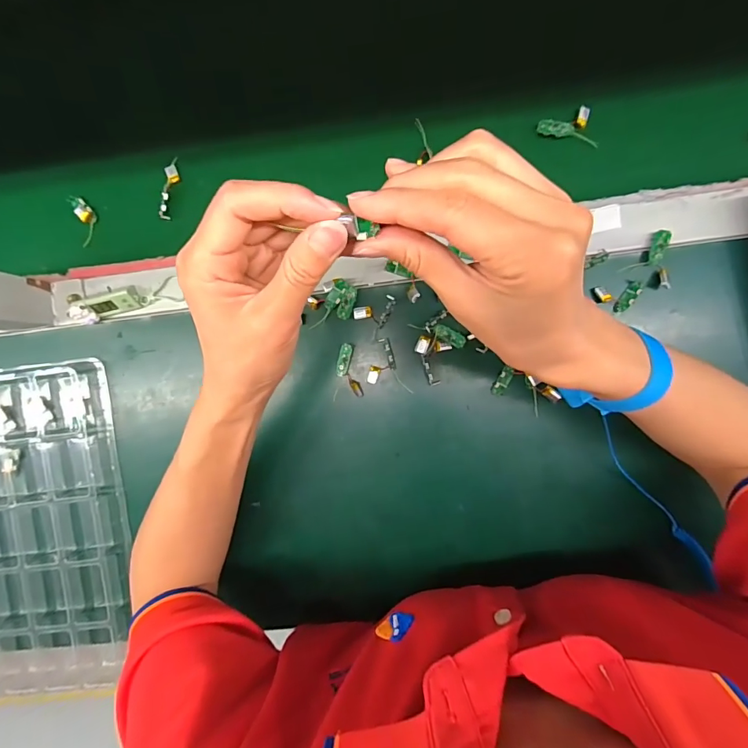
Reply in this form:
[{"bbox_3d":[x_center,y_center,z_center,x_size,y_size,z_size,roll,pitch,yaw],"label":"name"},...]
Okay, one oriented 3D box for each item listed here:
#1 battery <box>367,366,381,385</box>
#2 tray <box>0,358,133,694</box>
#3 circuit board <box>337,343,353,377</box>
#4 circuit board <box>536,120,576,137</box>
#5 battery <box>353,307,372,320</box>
[{"bbox_3d":[-0.001,0.001,0.381,0.010,0.004,0.016,19,93,2],"label":"battery"},{"bbox_3d":[-0.355,0.150,0.403,0.247,0.024,0.294,-8,92,3],"label":"tray"},{"bbox_3d":[-0.026,-0.012,0.382,0.011,0.004,0.028,12,93,2],"label":"circuit board"},{"bbox_3d":[0.157,-0.211,0.374,0.030,0.005,0.011,12,93,2],"label":"circuit board"},{"bbox_3d":[-0.010,-0.053,0.378,0.017,0.004,0.010,-7,92,3],"label":"battery"}]

